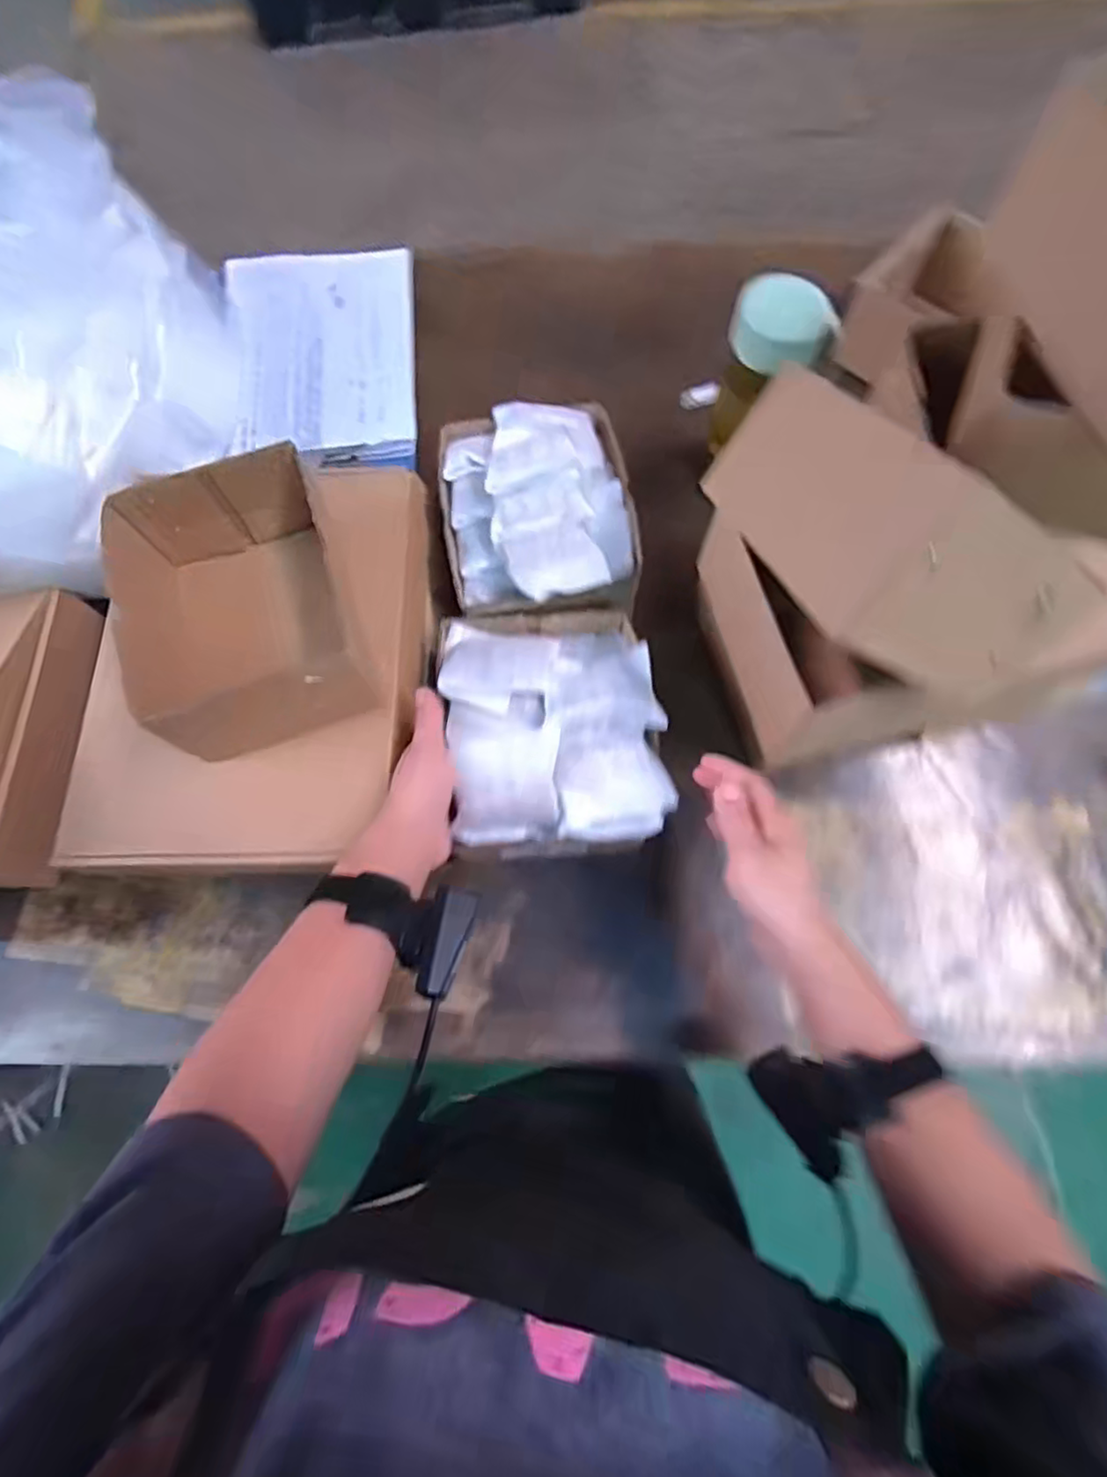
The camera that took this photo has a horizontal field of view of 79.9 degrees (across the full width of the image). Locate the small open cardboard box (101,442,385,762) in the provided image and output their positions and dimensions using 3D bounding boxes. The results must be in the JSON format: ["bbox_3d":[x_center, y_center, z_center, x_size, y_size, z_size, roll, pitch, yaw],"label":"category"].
[{"bbox_3d":[-0.246,-0.095,0.531,0.149,0.108,0.204,-24,73,-6],"label":"small open cardboard box"}]

